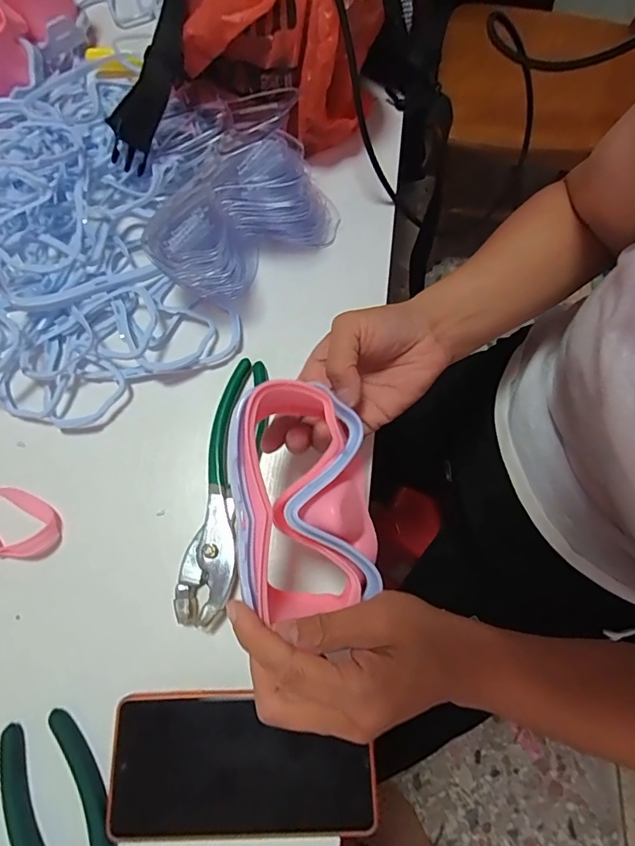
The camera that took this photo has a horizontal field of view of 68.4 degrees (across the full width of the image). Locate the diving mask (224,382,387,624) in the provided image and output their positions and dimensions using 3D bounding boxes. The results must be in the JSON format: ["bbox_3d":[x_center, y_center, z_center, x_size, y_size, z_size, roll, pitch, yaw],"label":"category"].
[{"bbox_3d":[-0.011,0.042,0.271,0.077,0.052,0.131,-6,89,-15],"label":"diving mask"}]

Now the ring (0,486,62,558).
[{"bbox_3d":[-0.233,0.074,0.349,0.081,0.016,0.051,11,71,6],"label":"ring"}]

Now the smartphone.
[{"bbox_3d":[-0.047,0.211,0.293,0.158,0.012,0.077,-3,70,1],"label":"smartphone"}]

